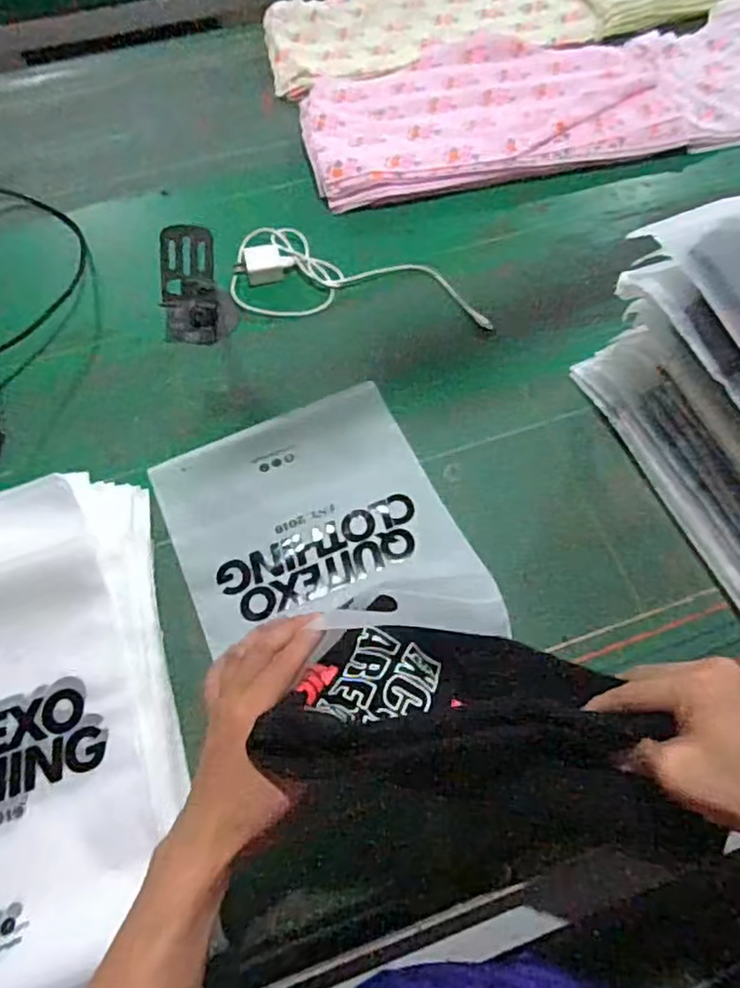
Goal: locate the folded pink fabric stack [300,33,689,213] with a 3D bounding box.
[{"bbox_3d":[0.162,-0.532,0.906,0.509,0.043,0.278,-11,62,-4],"label":"folded pink fabric stack"}]

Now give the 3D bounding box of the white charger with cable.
[{"bbox_3d":[-0.012,-0.248,0.769,0.304,0.023,0.125,10,63,7],"label":"white charger with cable"}]

